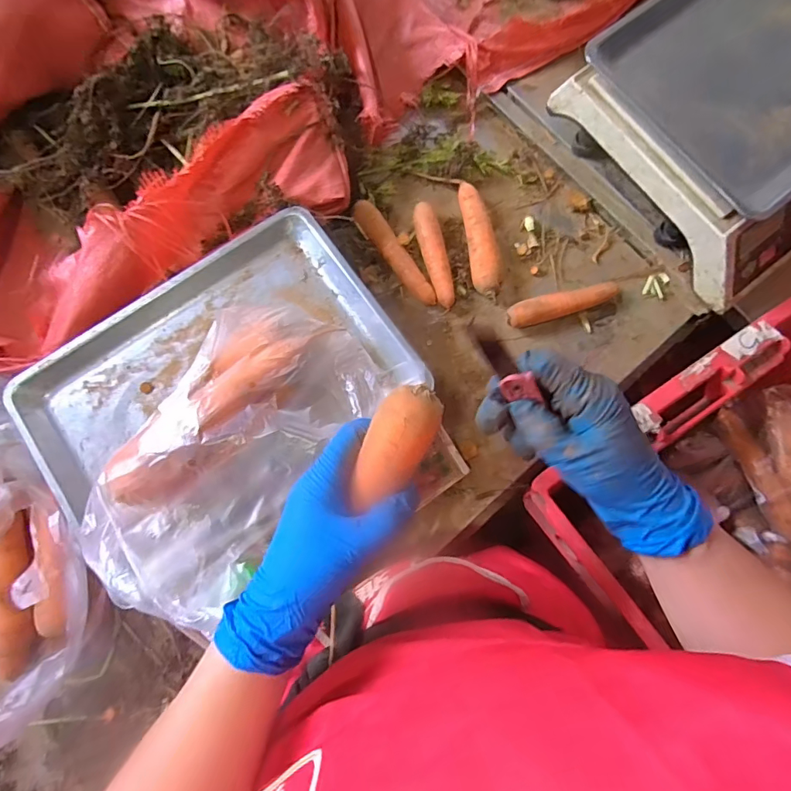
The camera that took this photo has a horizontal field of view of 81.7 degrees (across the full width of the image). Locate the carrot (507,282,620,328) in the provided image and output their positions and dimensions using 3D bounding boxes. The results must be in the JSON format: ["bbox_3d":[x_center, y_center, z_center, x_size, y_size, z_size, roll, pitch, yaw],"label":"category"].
[{"bbox_3d":[0.196,-0.104,0.536,0.134,0.034,0.027,-15,80,-3],"label":"carrot"}]

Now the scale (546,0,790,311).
[{"bbox_3d":[0.414,-0.321,0.523,0.353,0.127,0.305,-36,82,-6],"label":"scale"}]

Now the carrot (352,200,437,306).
[{"bbox_3d":[-0.003,-0.169,0.549,0.030,0.025,0.151,-32,82,-6],"label":"carrot"}]

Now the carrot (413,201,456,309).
[{"bbox_3d":[0.047,-0.166,0.546,0.027,0.027,0.129,-16,80,-3],"label":"carrot"}]

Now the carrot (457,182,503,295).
[{"bbox_3d":[0.101,-0.186,0.544,0.034,0.033,0.144,-6,80,-1],"label":"carrot"}]

